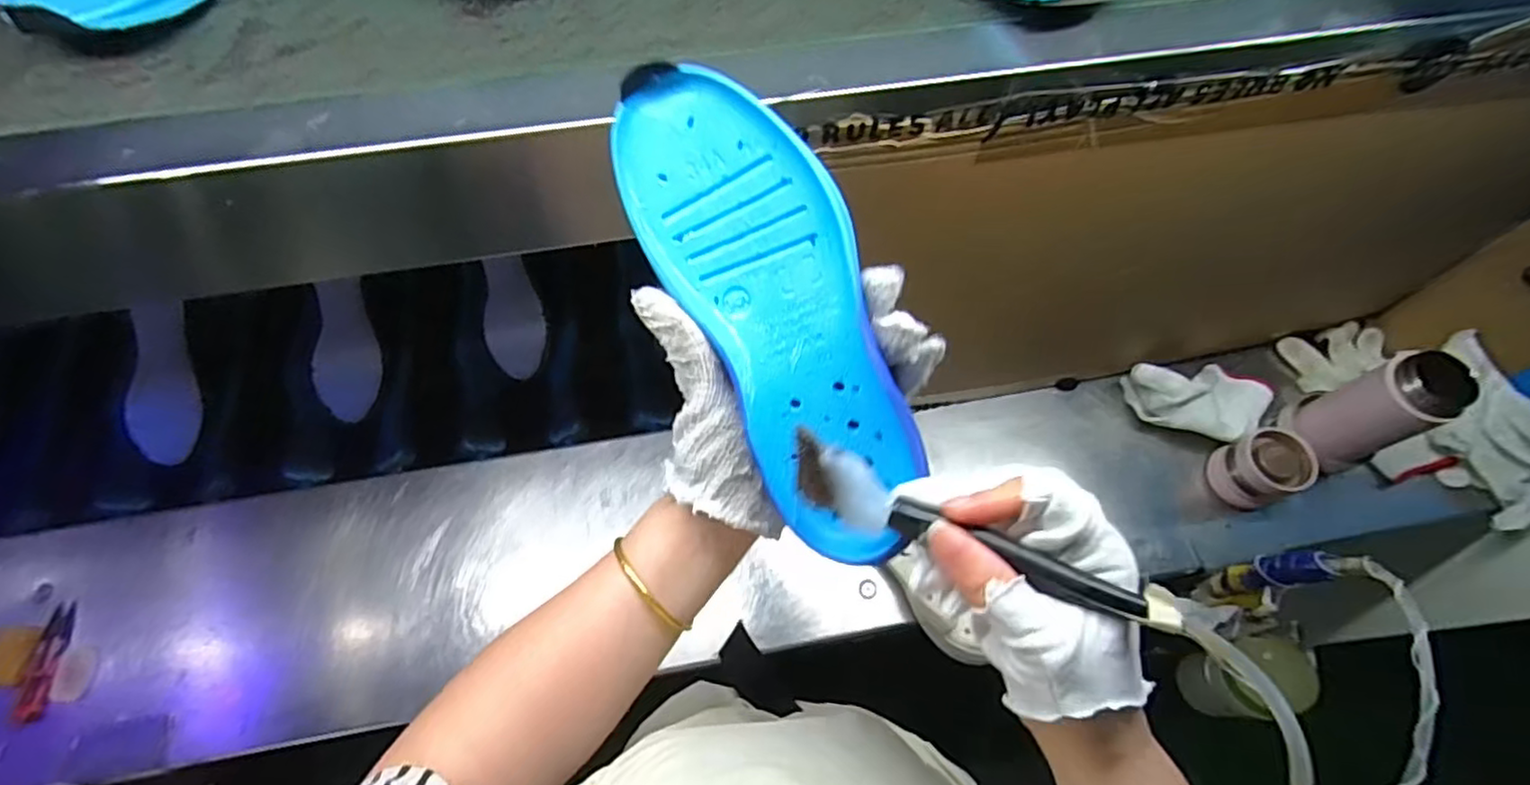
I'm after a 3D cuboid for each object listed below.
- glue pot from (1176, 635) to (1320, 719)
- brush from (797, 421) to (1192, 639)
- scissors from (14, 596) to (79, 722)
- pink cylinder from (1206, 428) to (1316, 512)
[{"bbox_3d":[0.497,0.298,0.699,0.072,0.120,0.071,1,64,-2],"label":"glue pot"},{"bbox_3d":[0.083,0.058,0.276,0.157,0.021,0.024,20,64,17],"label":"brush"},{"bbox_3d":[-0.669,0.251,0.630,0.026,0.011,0.104,-3,64,-3],"label":"scissors"},{"bbox_3d":[0.496,0.075,0.678,0.063,0.069,0.066,1,64,-2],"label":"pink cylinder"}]

